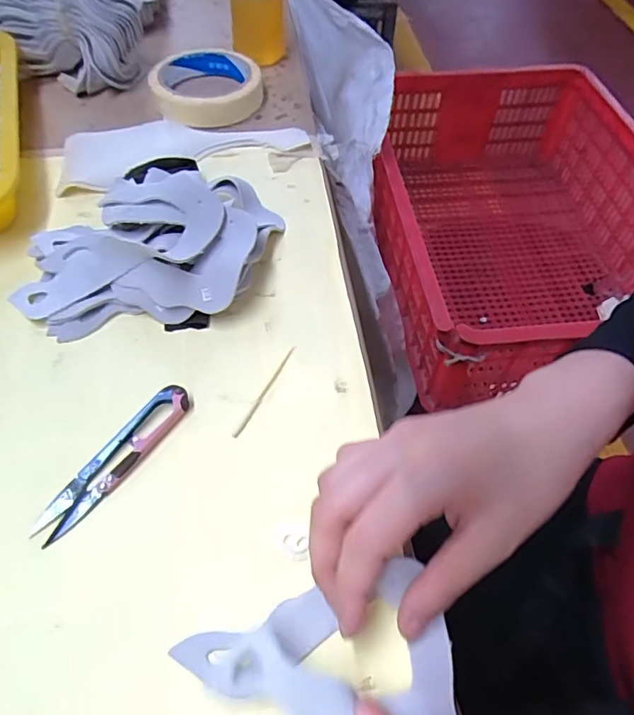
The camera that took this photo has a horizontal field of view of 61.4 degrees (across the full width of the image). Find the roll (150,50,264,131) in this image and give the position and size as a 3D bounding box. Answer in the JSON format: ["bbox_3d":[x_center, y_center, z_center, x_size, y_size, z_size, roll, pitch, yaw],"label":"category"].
[{"bbox_3d":[-0.101,-0.250,0.493,0.097,0.025,0.103,1,54,-1],"label":"roll"}]

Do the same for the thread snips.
[{"bbox_3d":[-0.105,0.052,0.280,0.019,0.010,0.098,30,58,18],"label":"thread snips"}]

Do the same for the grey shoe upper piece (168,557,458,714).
[{"bbox_3d":[0.000,0.127,0.221,0.112,0.033,0.062,-9,52,-9],"label":"grey shoe upper piece"}]

